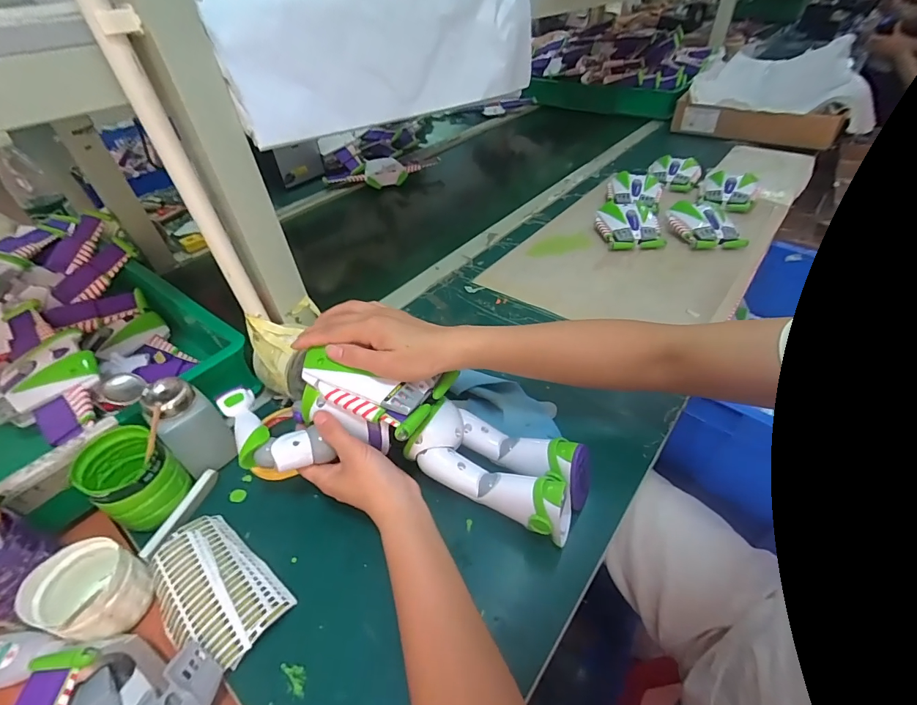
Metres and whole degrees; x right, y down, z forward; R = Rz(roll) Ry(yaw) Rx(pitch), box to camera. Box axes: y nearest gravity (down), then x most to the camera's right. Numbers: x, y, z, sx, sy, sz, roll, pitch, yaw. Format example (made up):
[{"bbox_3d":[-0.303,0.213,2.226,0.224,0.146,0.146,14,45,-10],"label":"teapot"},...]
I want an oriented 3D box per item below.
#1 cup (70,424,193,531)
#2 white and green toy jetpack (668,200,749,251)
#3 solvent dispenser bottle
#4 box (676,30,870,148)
[{"bbox_3d":[-0.294,0.113,0.382,0.065,0.065,0.061,-2,44,2],"label":"cup"},{"bbox_3d":[0.422,-0.223,0.725,0.086,0.034,0.117,-9,44,-6],"label":"white and green toy jetpack"},{"bbox_3d":[-0.272,0.067,0.414,0.072,0.118,0.061,8,45,12],"label":"solvent dispenser bottle"},{"bbox_3d":[0.926,-0.771,1.223,0.443,0.150,0.558,22,49,25],"label":"box"}]

